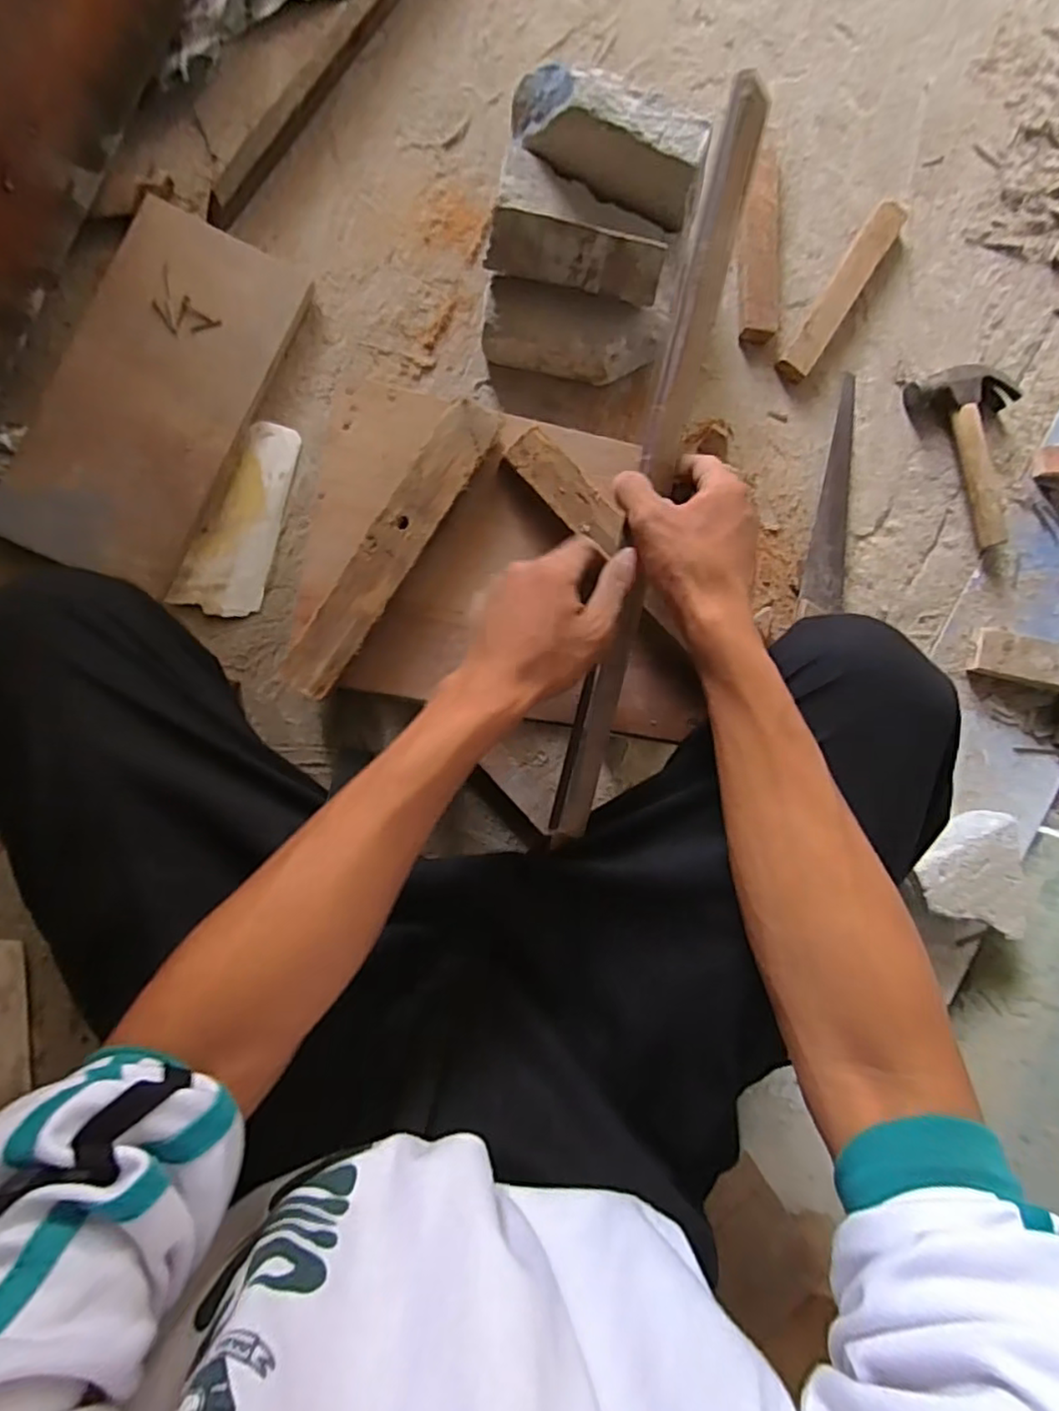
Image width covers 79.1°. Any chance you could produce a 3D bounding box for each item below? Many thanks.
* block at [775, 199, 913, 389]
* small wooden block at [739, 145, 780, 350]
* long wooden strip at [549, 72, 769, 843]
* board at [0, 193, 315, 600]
[{"bbox_3d":[0.364,-0.482,0.741,0.039,0.026,0.236,33,85,-6],"label":"block"},{"bbox_3d":[0.261,-0.516,0.723,0.046,0.028,0.199,4,88,-7],"label":"small wooden block"},{"bbox_3d":[0.081,-0.145,0.419,0.030,0.026,0.479,13,94,-7],"label":"long wooden strip"},{"bbox_3d":[-0.380,-0.312,0.647,0.183,0.032,0.370,23,86,-7],"label":"board"}]

